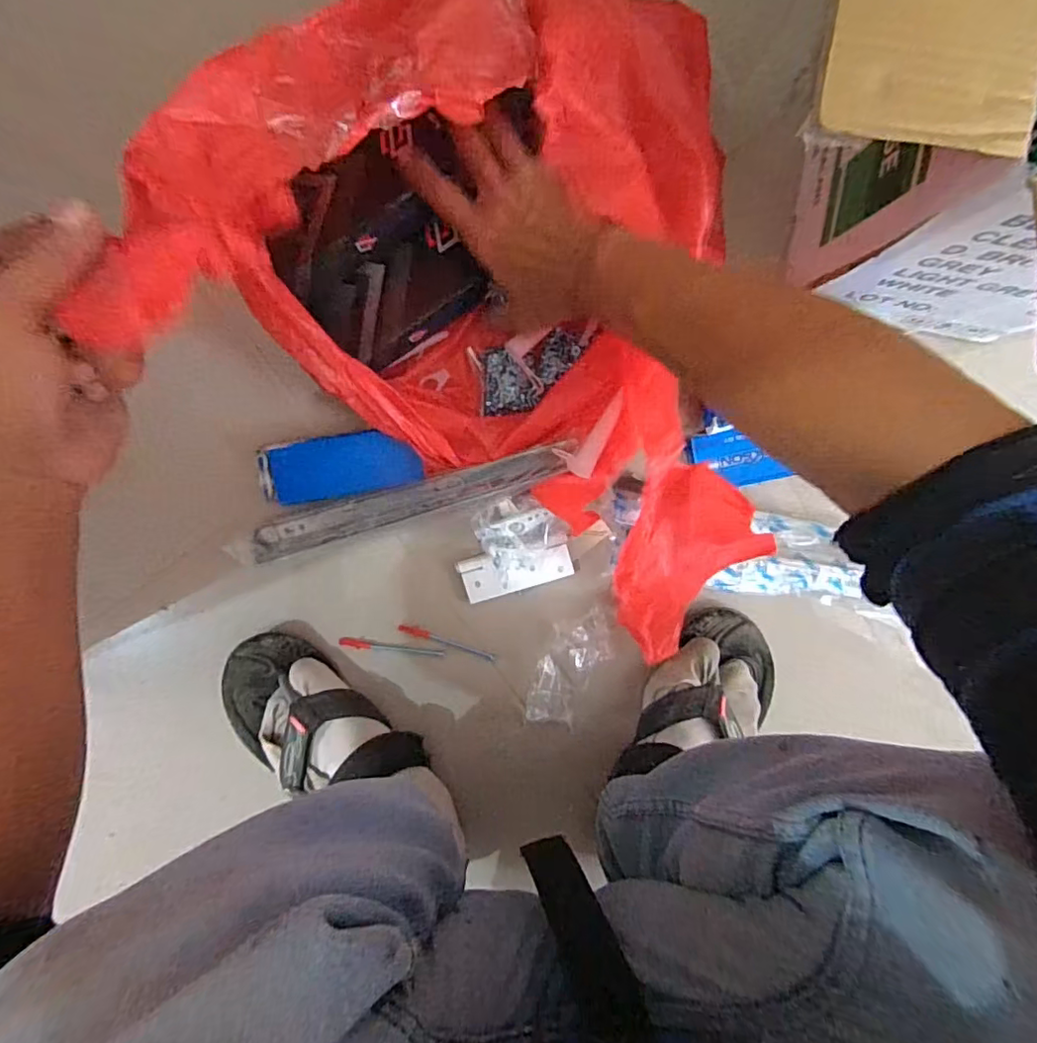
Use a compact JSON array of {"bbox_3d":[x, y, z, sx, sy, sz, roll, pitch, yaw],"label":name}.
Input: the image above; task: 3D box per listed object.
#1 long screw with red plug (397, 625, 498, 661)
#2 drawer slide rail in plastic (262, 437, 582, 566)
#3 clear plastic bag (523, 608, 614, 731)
[{"bbox_3d":[-0.067,0.115,0.539,0.095,0.007,0.010,21,97,-4],"label":"long screw with red plug"},{"bbox_3d":[-0.094,-0.016,0.489,0.288,0.020,0.030,-15,102,8],"label":"drawer slide rail in plastic"},{"bbox_3d":[0.050,0.140,0.533,0.057,0.019,0.116,19,97,-4],"label":"clear plastic bag"}]

